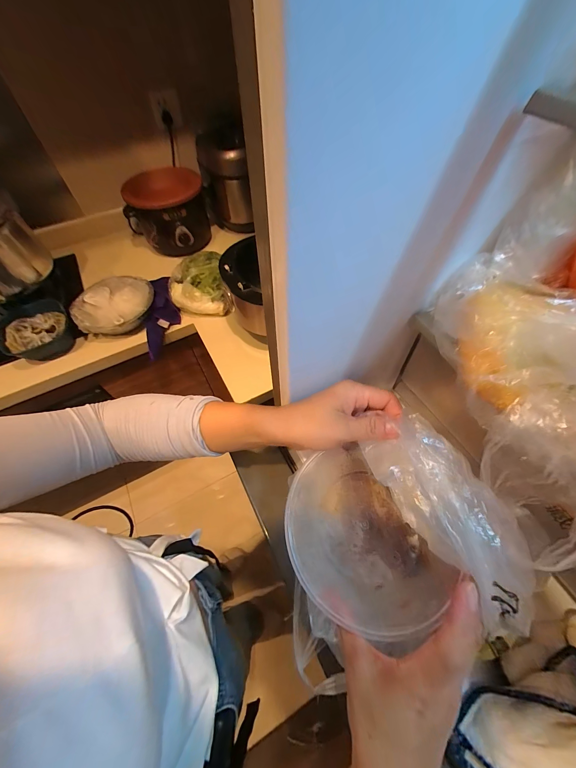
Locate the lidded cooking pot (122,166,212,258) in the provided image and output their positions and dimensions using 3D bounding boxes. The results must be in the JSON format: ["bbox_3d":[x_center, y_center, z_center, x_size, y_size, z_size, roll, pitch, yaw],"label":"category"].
[{"bbox_3d":[-0.375,-0.540,0.913,0.225,0.187,0.172,-10,57,-4],"label":"lidded cooking pot"}]

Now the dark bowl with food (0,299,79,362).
[{"bbox_3d":[-0.633,-0.131,0.727,0.149,0.075,0.154,-36,62,-20],"label":"dark bowl with food"}]

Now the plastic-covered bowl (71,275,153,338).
[{"bbox_3d":[-0.470,-0.212,0.787,0.180,0.064,0.200,0,57,2],"label":"plastic-covered bowl"}]

